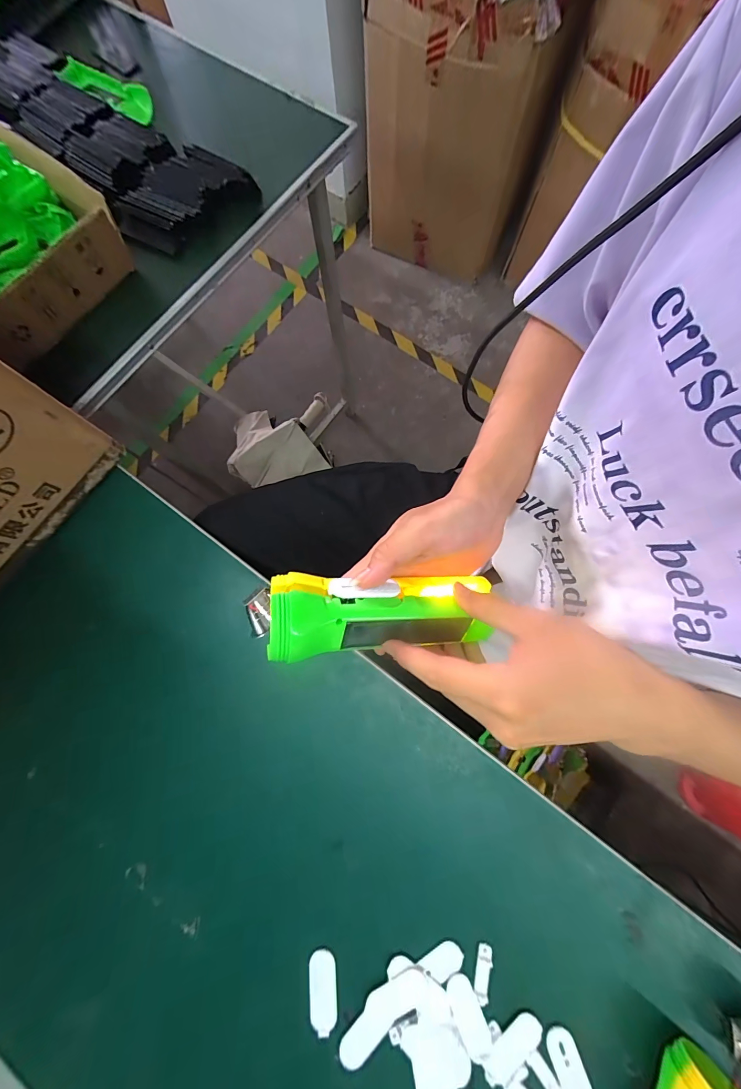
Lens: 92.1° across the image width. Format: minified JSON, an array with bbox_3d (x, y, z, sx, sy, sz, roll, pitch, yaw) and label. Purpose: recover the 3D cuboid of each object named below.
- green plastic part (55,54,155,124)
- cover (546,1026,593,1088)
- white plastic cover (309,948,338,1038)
[{"bbox_3d":[-0.369,-0.634,0.496,0.167,0.023,0.053,41,82,8],"label":"green plastic part"},{"bbox_3d":[0.143,0.375,0.255,0.021,0.007,0.047,-18,78,-2],"label":"cover"},{"bbox_3d":[-0.036,0.337,0.271,0.022,0.007,0.048,-3,78,2],"label":"white plastic cover"}]

